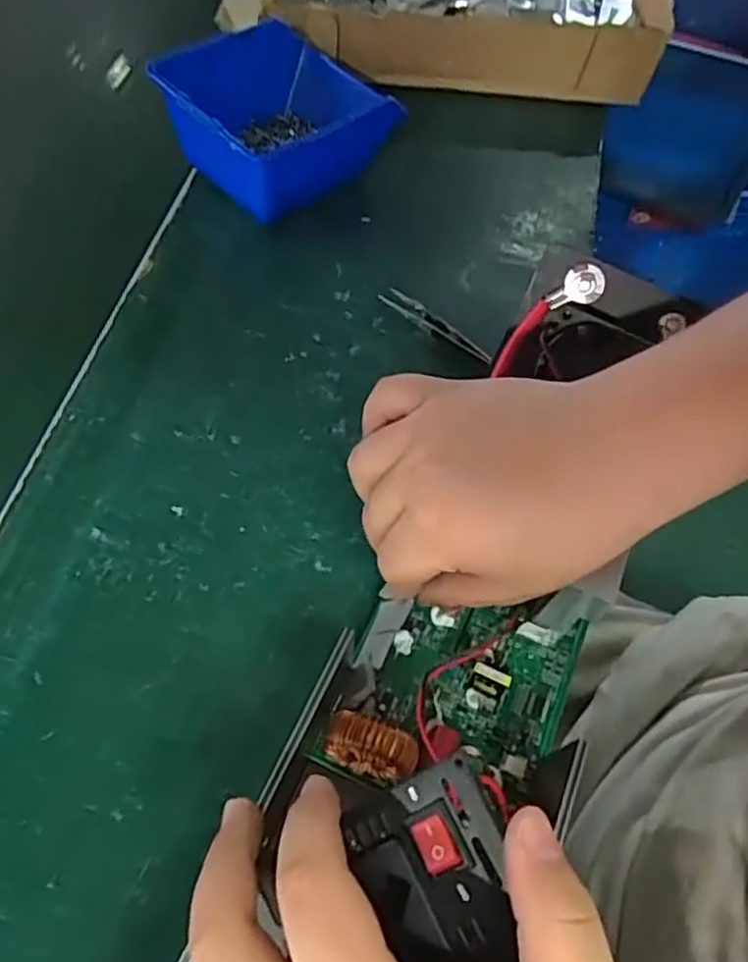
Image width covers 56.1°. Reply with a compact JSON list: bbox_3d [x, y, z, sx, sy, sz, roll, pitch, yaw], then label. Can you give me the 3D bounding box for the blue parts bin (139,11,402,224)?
[{"bbox_3d":[-0.069,-0.251,0.485,0.130,0.064,0.141,-33,67,-21],"label":"blue parts bin"}]

